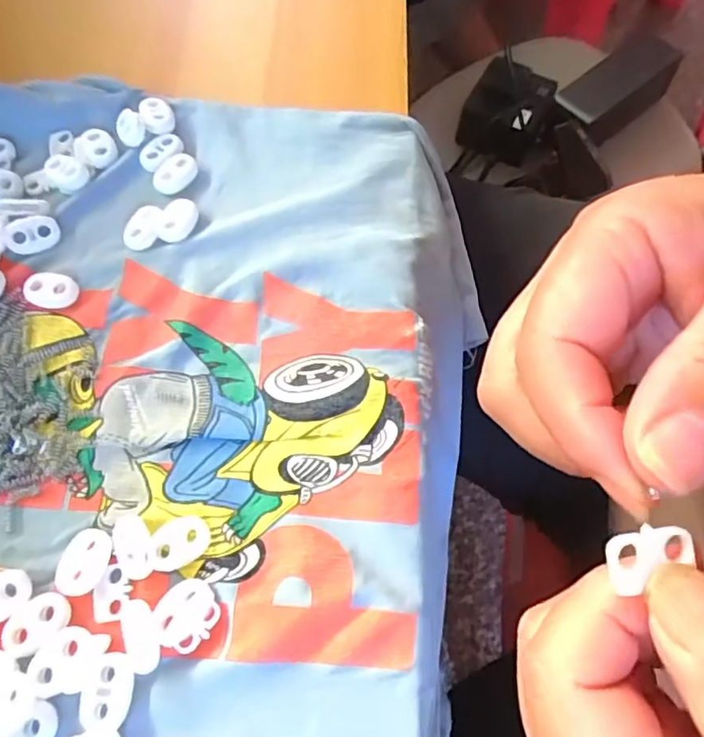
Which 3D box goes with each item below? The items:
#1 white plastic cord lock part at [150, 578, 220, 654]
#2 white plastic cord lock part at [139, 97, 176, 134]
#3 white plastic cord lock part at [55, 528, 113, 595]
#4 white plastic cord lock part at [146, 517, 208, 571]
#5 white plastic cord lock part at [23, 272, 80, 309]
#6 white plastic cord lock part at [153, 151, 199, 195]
[{"bbox_3d":[-0.055,0.081,0.193,0.019,0.004,0.021,28,70,12],"label":"white plastic cord lock part"},{"bbox_3d":[-0.094,-0.122,0.282,0.015,0.005,0.021,-21,68,-8],"label":"white plastic cord lock part"},{"bbox_3d":[-0.092,0.067,0.203,0.015,0.006,0.022,11,67,6],"label":"white plastic cord lock part"},{"bbox_3d":[-0.061,0.060,0.204,0.021,0.004,0.015,-25,68,-10],"label":"white plastic cord lock part"},{"bbox_3d":[-0.129,-0.033,0.250,0.023,0.004,0.016,5,67,3],"label":"white plastic cord lock part"},{"bbox_3d":[-0.082,-0.091,0.271,0.023,0.005,0.016,-33,70,-13],"label":"white plastic cord lock part"}]

